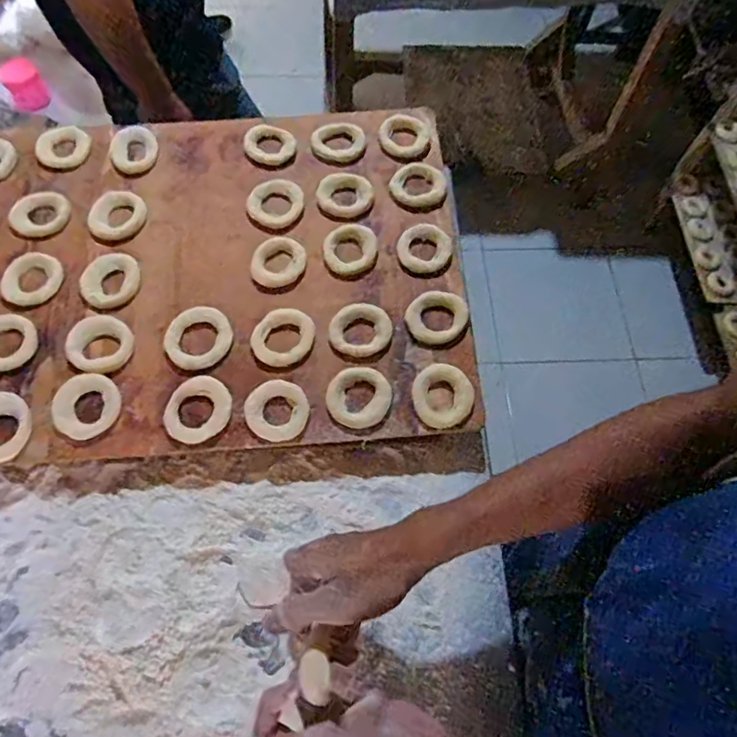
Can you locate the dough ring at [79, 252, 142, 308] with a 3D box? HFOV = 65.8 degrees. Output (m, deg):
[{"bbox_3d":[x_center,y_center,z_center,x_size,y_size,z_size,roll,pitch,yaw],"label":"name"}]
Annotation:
[{"bbox_3d":[-0.273,-0.094,0.605,0.051,0.013,0.066,24,66,9],"label":"dough ring"}]

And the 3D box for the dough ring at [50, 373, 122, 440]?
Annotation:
[{"bbox_3d":[-0.272,0.035,0.549,0.061,0.008,0.062,1,65,-2],"label":"dough ring"}]

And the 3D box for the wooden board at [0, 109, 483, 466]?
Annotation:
[{"bbox_3d":[-0.191,-0.114,0.614,0.569,0.033,0.403,-3,65,-4],"label":"wooden board"}]

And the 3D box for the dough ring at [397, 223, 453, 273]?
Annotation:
[{"bbox_3d":[0.062,-0.132,0.612,0.054,0.020,0.054,1,65,-2],"label":"dough ring"}]

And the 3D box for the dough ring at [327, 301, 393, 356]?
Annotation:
[{"bbox_3d":[-0.008,-0.039,0.575,0.061,0.014,0.053,-24,68,-13],"label":"dough ring"}]

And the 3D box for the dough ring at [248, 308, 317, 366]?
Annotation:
[{"bbox_3d":[-0.087,-0.032,0.578,0.059,0.008,0.062,1,65,-2],"label":"dough ring"}]

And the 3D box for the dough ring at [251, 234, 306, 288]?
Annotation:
[{"bbox_3d":[-0.098,-0.115,0.618,0.059,0.013,0.057,1,65,-2],"label":"dough ring"}]

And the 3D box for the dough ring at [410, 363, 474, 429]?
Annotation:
[{"bbox_3d":[0.072,0.027,0.555,0.060,0.014,0.059,1,65,-2],"label":"dough ring"}]

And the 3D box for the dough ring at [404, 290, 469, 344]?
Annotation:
[{"bbox_3d":[0.070,-0.055,0.581,0.060,0.017,0.056,1,65,-2],"label":"dough ring"}]

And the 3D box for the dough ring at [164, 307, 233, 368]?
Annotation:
[{"bbox_3d":[-0.170,-0.031,0.572,0.058,0.010,0.068,36,69,14],"label":"dough ring"}]

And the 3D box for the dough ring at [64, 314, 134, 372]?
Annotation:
[{"bbox_3d":[-0.270,-0.025,0.574,0.062,0.009,0.061,1,65,-2],"label":"dough ring"}]

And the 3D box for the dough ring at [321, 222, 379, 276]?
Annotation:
[{"bbox_3d":[-0.020,-0.129,0.616,0.053,0.013,0.059,20,66,7],"label":"dough ring"}]

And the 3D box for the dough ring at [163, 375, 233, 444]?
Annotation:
[{"bbox_3d":[-0.164,0.040,0.549,0.056,0.007,0.066,28,67,10],"label":"dough ring"}]

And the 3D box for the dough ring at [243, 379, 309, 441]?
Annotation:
[{"bbox_3d":[-0.088,0.039,0.547,0.057,0.011,0.058,1,65,-2],"label":"dough ring"}]

